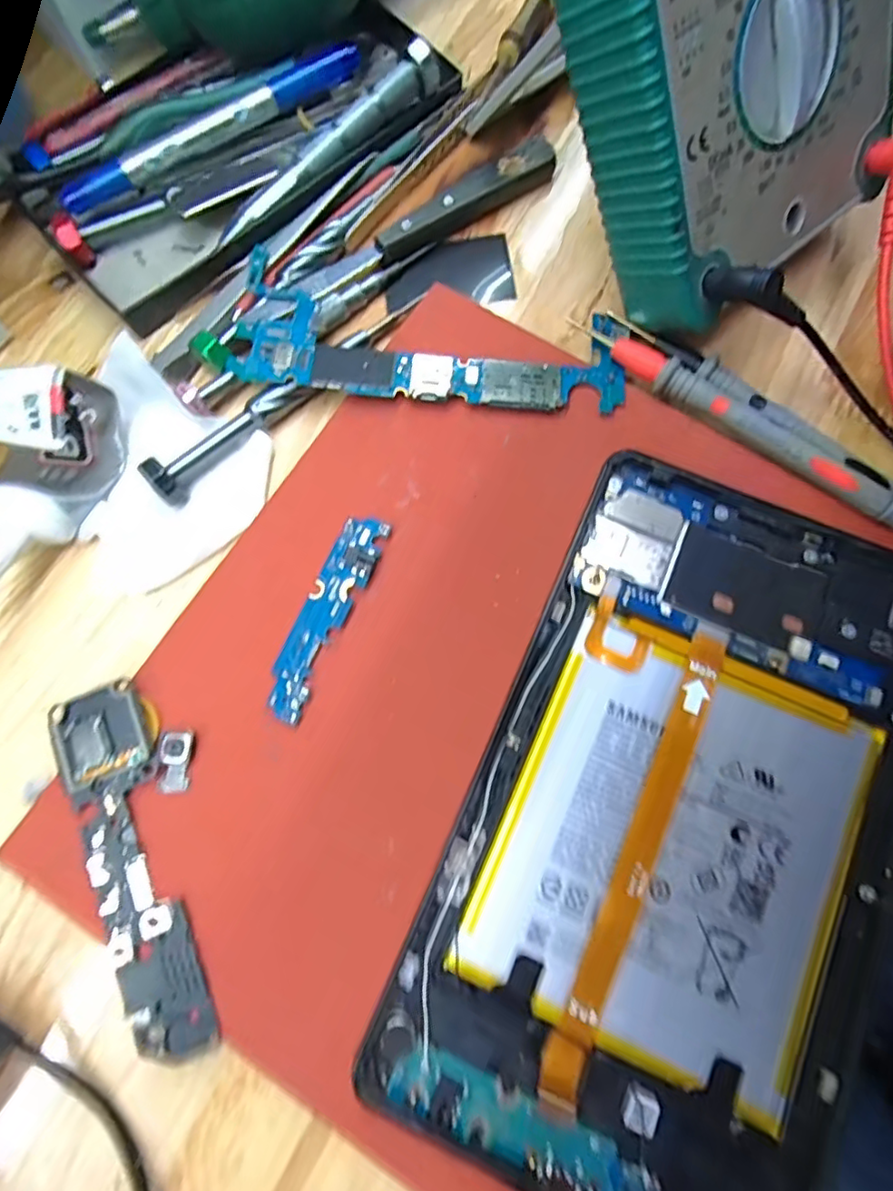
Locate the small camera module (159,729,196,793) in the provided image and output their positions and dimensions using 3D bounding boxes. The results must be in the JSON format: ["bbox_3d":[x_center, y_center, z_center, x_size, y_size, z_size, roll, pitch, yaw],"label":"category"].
[{"bbox_3d":[-0.084,0.051,0.183,0.010,0.004,0.019,3,77,2],"label":"small camera module"}]

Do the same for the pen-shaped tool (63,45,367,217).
[{"bbox_3d":[-0.092,-0.186,0.237,0.129,0.013,0.010,-31,78,-6],"label":"pen-shaped tool"}]

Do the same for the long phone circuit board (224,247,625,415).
[{"bbox_3d":[-0.007,-0.092,0.218,0.142,0.007,0.050,9,77,3],"label":"long phone circuit board"}]

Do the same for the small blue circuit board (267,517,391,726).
[{"bbox_3d":[-0.040,0.006,0.195,0.016,0.004,0.071,24,78,6],"label":"small blue circuit board"}]

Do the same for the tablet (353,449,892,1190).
[{"bbox_3d":[0.072,0.065,0.177,0.124,0.005,0.206,22,78,6],"label":"tablet"}]

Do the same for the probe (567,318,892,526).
[{"bbox_3d":[0.110,-0.059,0.206,0.151,0.007,0.016,35,80,9],"label":"probe"}]

